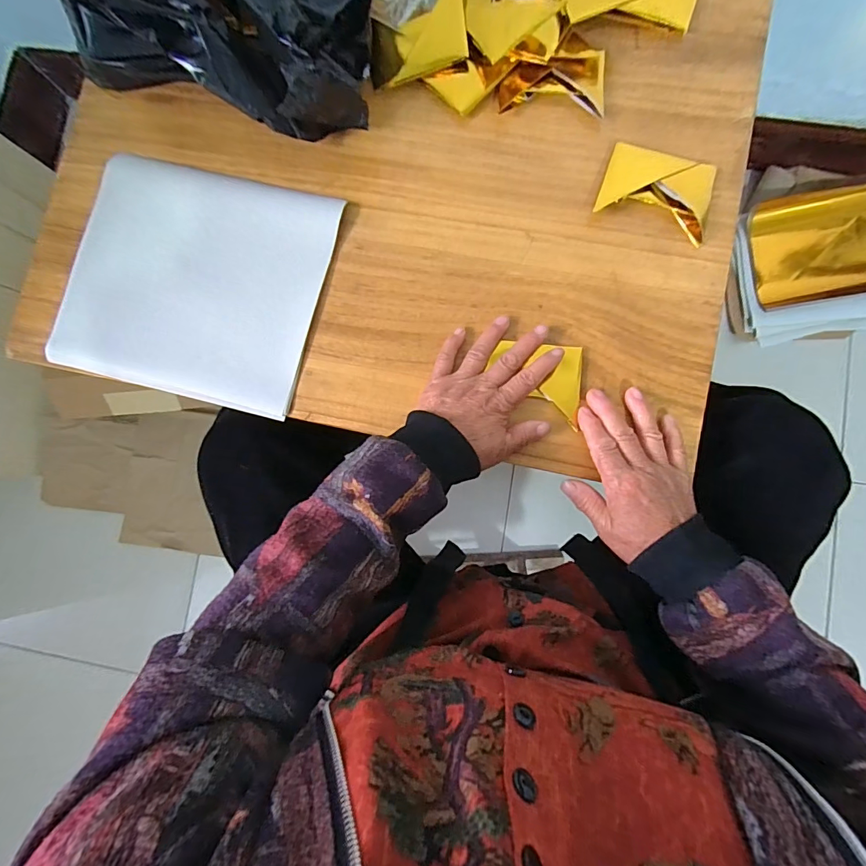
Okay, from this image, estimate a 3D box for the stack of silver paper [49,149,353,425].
[{"bbox_3d":[-0.233,-0.151,0.429,0.249,0.010,0.225,14,86,4],"label":"stack of silver paper"}]

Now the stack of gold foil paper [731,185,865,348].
[{"bbox_3d":[0.726,-0.325,0.839,0.279,0.054,0.278,-8,85,3],"label":"stack of gold foil paper"}]

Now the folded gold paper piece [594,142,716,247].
[{"bbox_3d":[0.209,-0.223,0.401,0.099,0.012,0.068,20,87,5],"label":"folded gold paper piece"}]

